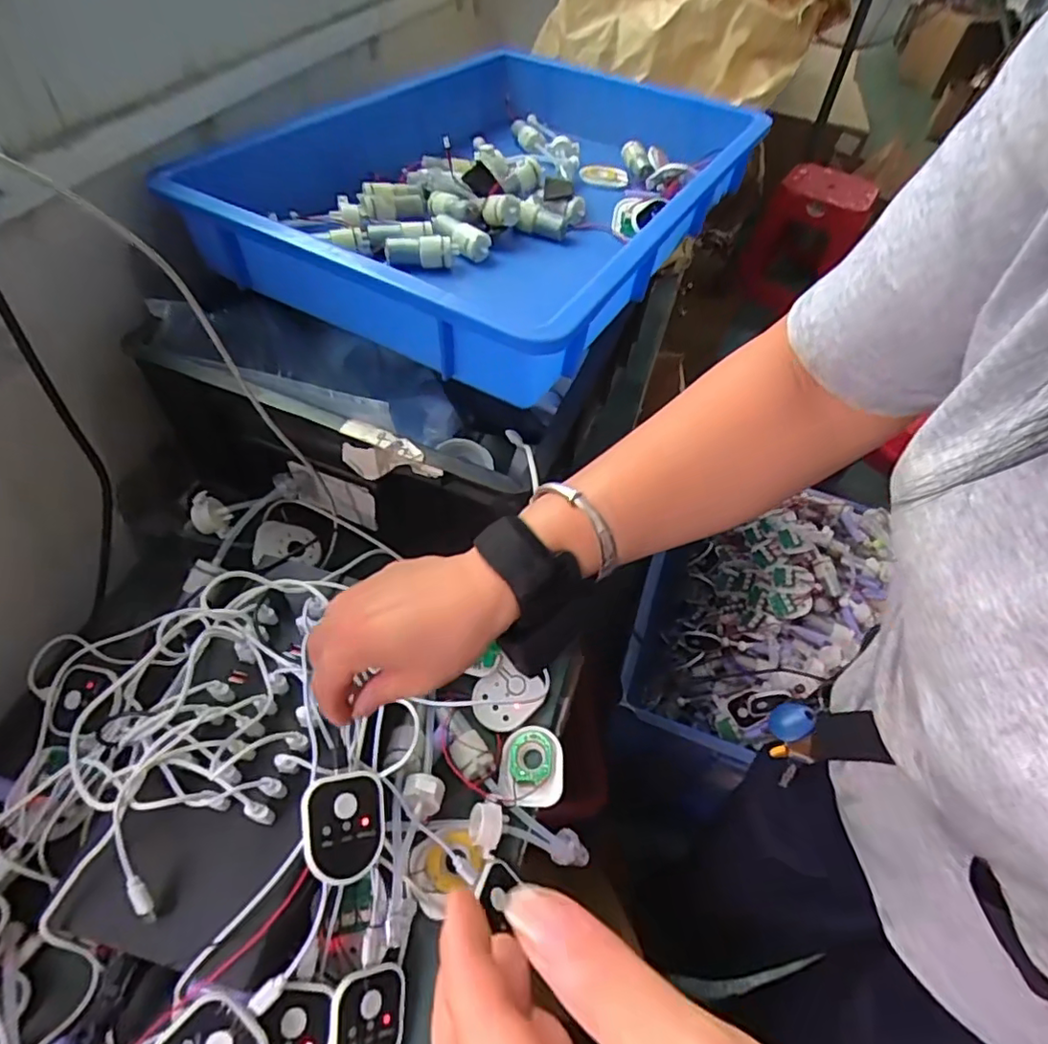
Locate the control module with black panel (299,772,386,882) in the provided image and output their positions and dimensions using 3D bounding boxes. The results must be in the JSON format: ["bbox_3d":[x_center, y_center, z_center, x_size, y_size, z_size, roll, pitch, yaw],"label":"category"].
[{"bbox_3d":[-0.109,0.181,0.356,0.050,0.017,0.057,9,64,-37],"label":"control module with black panel"}]

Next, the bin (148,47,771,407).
[{"bbox_3d":[-0.016,-0.353,0.612,0.396,0.082,0.566,26,54,15],"label":"bin"}]

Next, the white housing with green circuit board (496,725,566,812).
[{"bbox_3d":[0.004,0.188,0.460,0.051,0.013,0.058,-1,52,-7],"label":"white housing with green circuit board"}]

